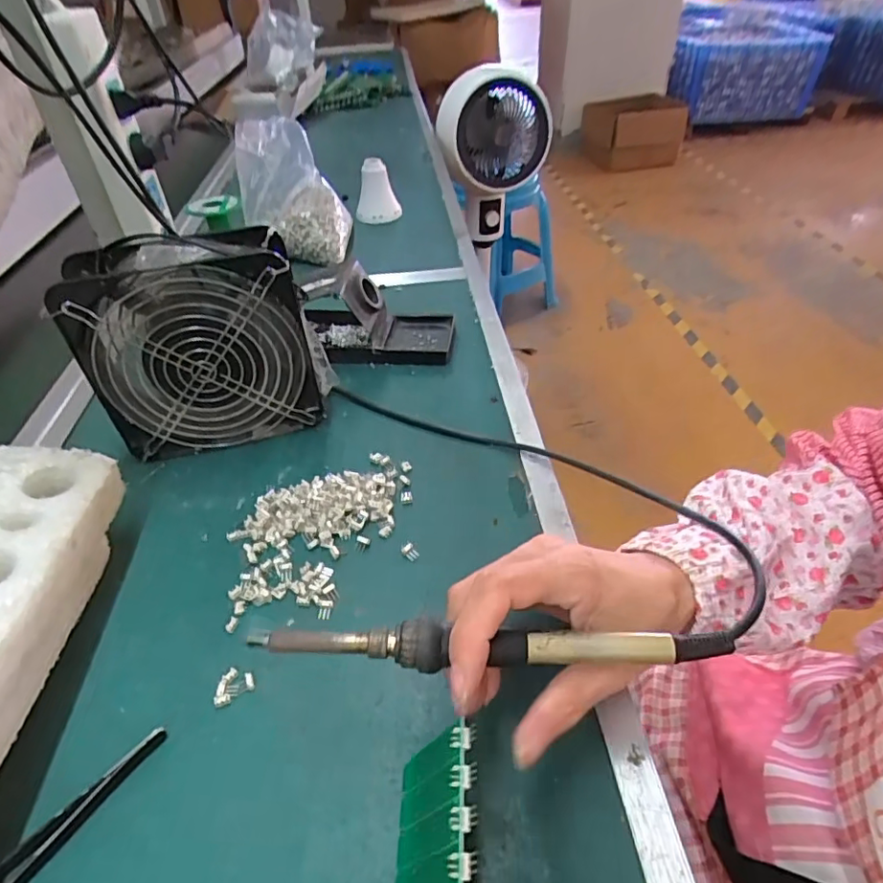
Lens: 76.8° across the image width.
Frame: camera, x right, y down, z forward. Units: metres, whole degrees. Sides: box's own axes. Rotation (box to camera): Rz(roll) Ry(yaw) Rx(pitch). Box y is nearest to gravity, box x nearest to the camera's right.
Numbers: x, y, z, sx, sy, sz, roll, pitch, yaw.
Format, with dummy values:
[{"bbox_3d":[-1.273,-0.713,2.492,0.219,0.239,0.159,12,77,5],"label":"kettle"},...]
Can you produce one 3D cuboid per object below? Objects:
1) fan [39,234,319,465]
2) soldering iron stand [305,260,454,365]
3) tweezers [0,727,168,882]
[{"bbox_3d":[-0.174,-0.070,0.419,0.156,0.154,0.055,-12,42,-9],"label":"fan"},{"bbox_3d":[-0.069,-0.126,0.535,0.151,0.075,0.078,1,42,6],"label":"soldering iron stand"},{"bbox_3d":[-0.172,0.175,0.247,0.015,0.006,0.108,24,49,28],"label":"tweezers"}]

